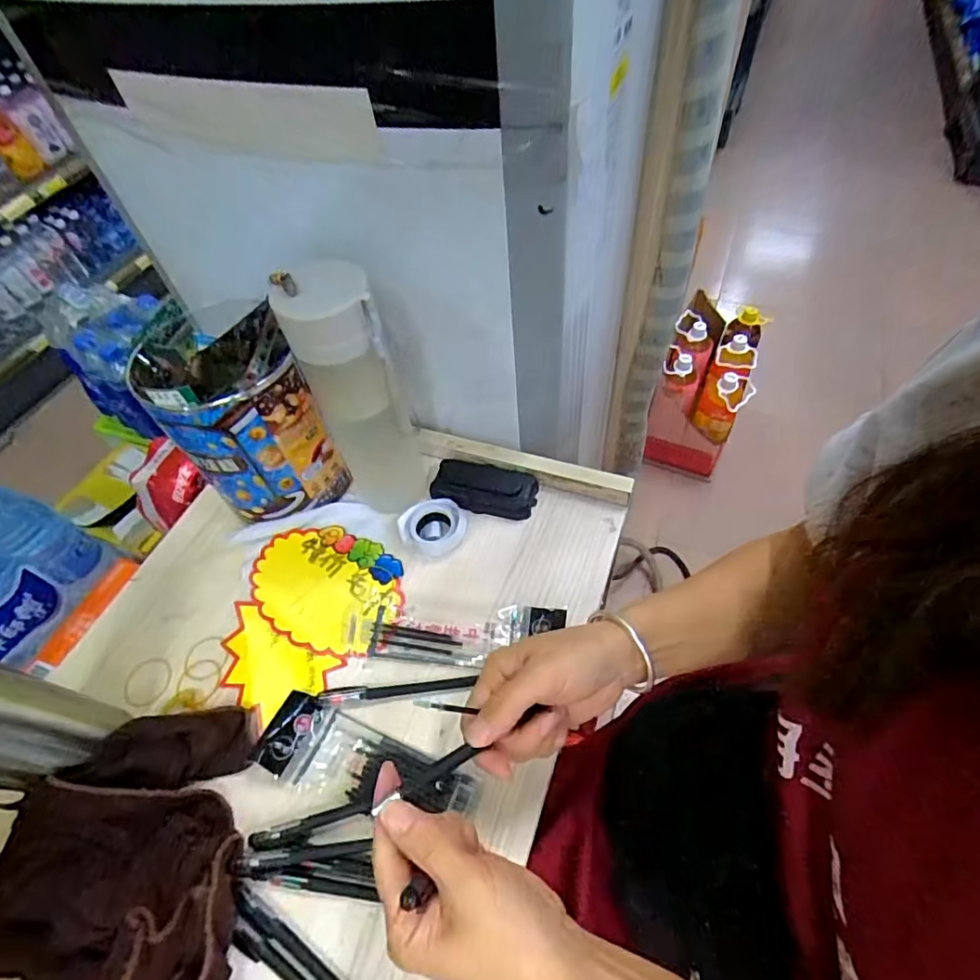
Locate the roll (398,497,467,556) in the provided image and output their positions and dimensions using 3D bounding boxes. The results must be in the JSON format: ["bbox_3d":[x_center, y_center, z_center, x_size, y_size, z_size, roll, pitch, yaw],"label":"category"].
[{"bbox_3d":[-0.056,0.036,0.540,0.063,0.022,0.057,-26,57,-13],"label":"roll"}]

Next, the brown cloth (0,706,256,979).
[{"bbox_3d":[-0.248,0.259,0.373,0.151,0.064,0.208,-5,55,1],"label":"brown cloth"}]

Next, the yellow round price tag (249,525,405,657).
[{"bbox_3d":[-0.159,0.090,0.520,0.150,0.010,0.113,19,60,16],"label":"yellow round price tag"}]

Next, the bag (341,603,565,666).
[{"bbox_3d":[-0.035,0.127,0.481,0.196,0.018,0.053,-1,58,3],"label":"bag"}]

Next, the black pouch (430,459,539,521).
[{"bbox_3d":[-0.006,-0.003,0.566,0.107,0.019,0.055,14,57,14],"label":"black pouch"}]

